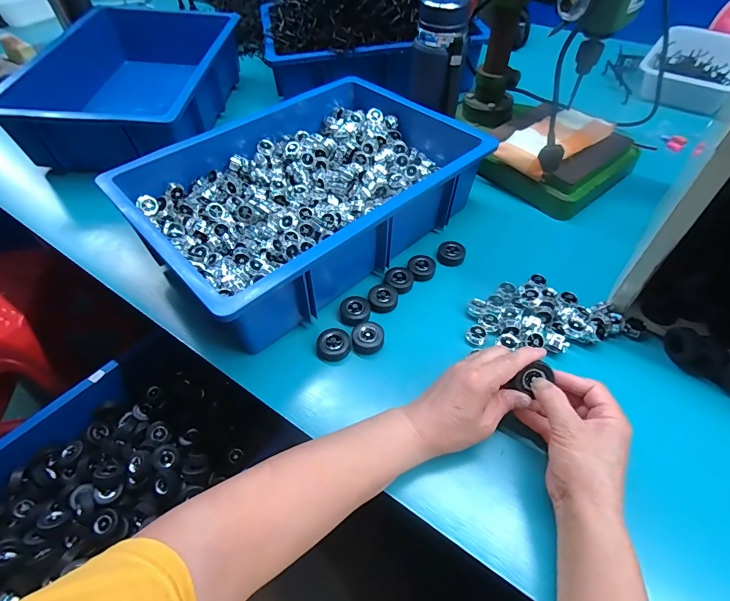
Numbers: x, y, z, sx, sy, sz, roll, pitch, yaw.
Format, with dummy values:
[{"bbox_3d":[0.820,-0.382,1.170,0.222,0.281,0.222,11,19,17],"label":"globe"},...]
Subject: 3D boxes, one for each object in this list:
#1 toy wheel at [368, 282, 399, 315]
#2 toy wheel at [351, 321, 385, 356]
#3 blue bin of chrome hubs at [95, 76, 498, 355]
[{"bbox_3d":[0.023,-0.004,0.487,0.036,0.013,0.039,-1,53,2],"label":"toy wheel"},{"bbox_3d":[0.004,0.043,0.452,0.037,0.020,0.033,-1,53,2],"label":"toy wheel"},{"bbox_3d":[-0.078,-0.164,0.547,0.433,0.116,0.319,-39,60,-23],"label":"blue bin of chrome hubs"}]

